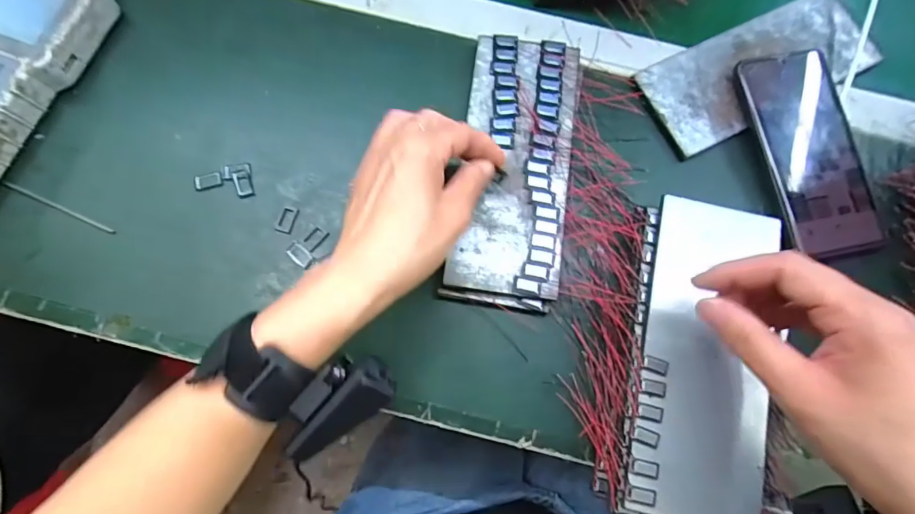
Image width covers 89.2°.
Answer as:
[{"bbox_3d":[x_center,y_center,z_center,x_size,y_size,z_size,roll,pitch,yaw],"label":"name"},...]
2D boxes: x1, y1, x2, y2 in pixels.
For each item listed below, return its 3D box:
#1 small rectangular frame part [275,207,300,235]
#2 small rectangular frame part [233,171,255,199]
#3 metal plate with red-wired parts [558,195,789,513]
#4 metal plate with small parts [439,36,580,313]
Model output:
[{"bbox_3d":[-0.127,-0.028,0.344,0.012,0.004,0.021,15,77,1],"label":"small rectangular frame part"},{"bbox_3d":[-0.161,-0.056,0.350,0.013,0.004,0.023,-18,78,-6],"label":"small rectangular frame part"},{"bbox_3d":[0.137,0.061,0.302,0.117,0.040,0.198,10,72,3],"label":"metal plate with red-wired parts"},{"bbox_3d":[0.044,-0.068,0.349,0.080,0.012,0.208,7,78,2],"label":"metal plate with small parts"}]

